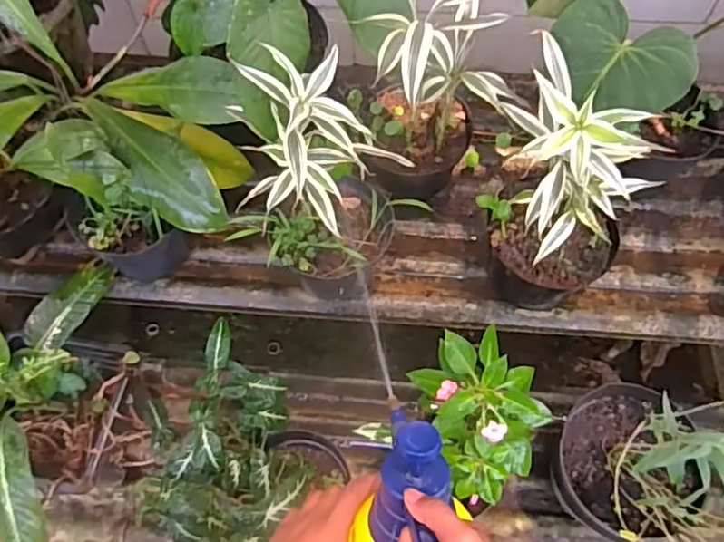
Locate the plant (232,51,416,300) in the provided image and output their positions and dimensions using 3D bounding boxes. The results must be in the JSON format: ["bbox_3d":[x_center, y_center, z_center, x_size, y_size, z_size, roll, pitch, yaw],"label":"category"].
[{"bbox_3d":[-0.061,-0.115,0.829,0.203,0.354,0.173,-2,63,0],"label":"plant"}]

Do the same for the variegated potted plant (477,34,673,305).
[{"bbox_3d":[0.253,-0.086,0.820,0.193,0.362,0.173,24,66,13],"label":"variegated potted plant"}]

